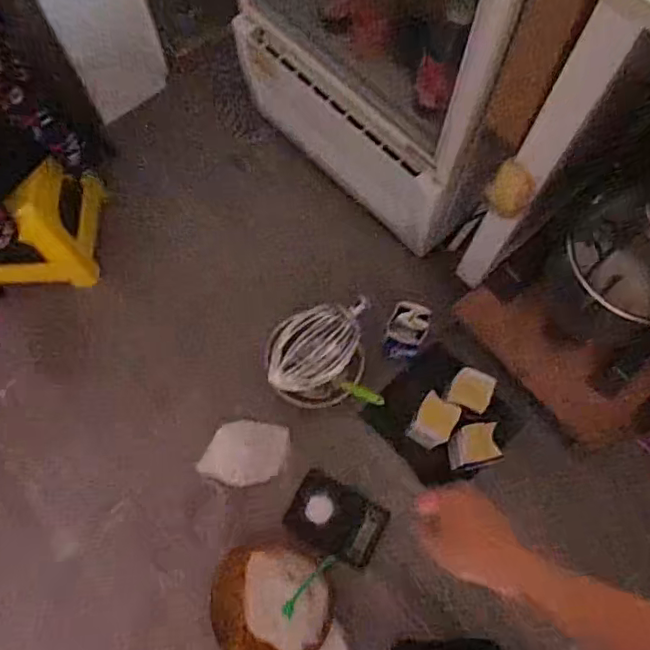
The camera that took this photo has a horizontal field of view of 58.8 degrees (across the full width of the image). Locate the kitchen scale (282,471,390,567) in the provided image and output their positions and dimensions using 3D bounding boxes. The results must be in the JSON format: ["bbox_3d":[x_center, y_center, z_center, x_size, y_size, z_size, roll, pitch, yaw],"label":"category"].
[{"bbox_3d":[0.021,0.413,1.214,0.190,0.025,0.146,27,72,11],"label":"kitchen scale"}]

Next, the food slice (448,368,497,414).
[{"bbox_3d":[0.298,0.129,1.163,0.081,0.019,0.083,21,71,9],"label":"food slice"}]

